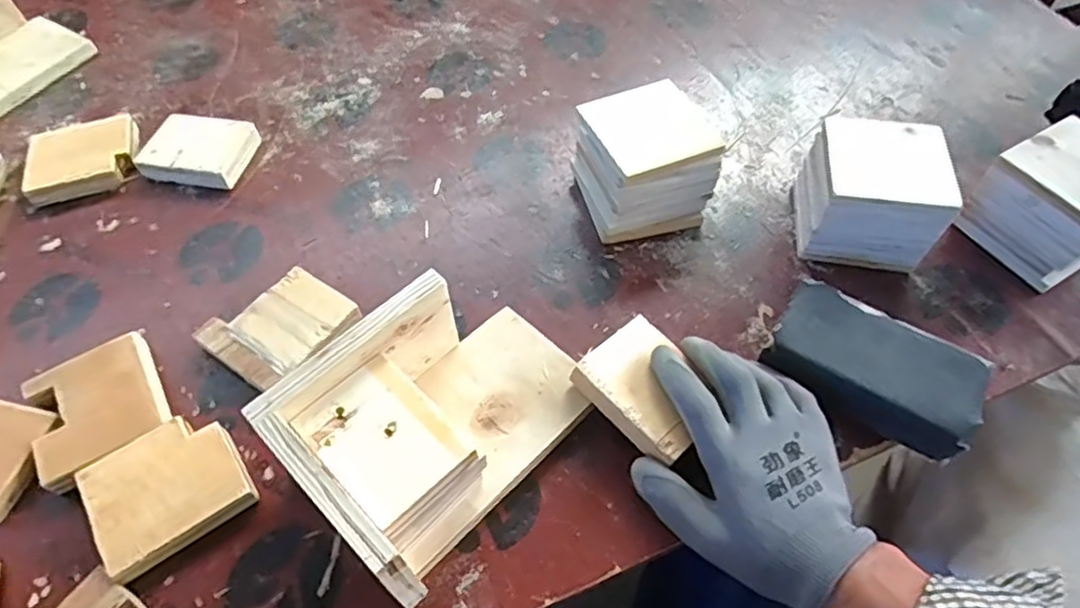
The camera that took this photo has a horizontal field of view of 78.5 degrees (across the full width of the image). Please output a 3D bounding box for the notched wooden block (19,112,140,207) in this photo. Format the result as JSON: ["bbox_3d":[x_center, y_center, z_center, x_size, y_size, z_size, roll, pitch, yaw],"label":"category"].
[{"bbox_3d":[-0.434,-0.140,0.630,0.097,0.020,0.088,-23,59,-14],"label":"notched wooden block"}]

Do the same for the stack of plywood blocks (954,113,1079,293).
[{"bbox_3d":[0.419,-0.081,0.538,0.085,0.093,0.101,-34,62,-20],"label":"stack of plywood blocks"}]

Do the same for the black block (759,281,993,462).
[{"bbox_3d":[0.236,0.044,0.471,0.133,0.035,0.074,30,62,19],"label":"black block"}]

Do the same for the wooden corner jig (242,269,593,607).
[{"bbox_3d":[-0.059,0.068,0.427,0.126,0.094,0.186,39,65,24],"label":"wooden corner jig"}]

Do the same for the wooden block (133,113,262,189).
[{"bbox_3d":[-0.322,-0.145,0.627,0.095,0.024,0.071,7,57,6],"label":"wooden block"}]

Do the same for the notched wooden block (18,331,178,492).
[{"bbox_3d":[-0.321,0.076,0.483,0.085,0.025,0.094,-29,61,-17],"label":"notched wooden block"}]

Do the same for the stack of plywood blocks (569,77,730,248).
[{"bbox_3d":[0.089,-0.120,0.561,0.101,0.076,0.102,-15,57,-9],"label":"stack of plywood blocks"}]

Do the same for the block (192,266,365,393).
[{"bbox_3d":[-0.198,0.019,0.510,0.083,0.021,0.095,36,64,22],"label":"block"}]

